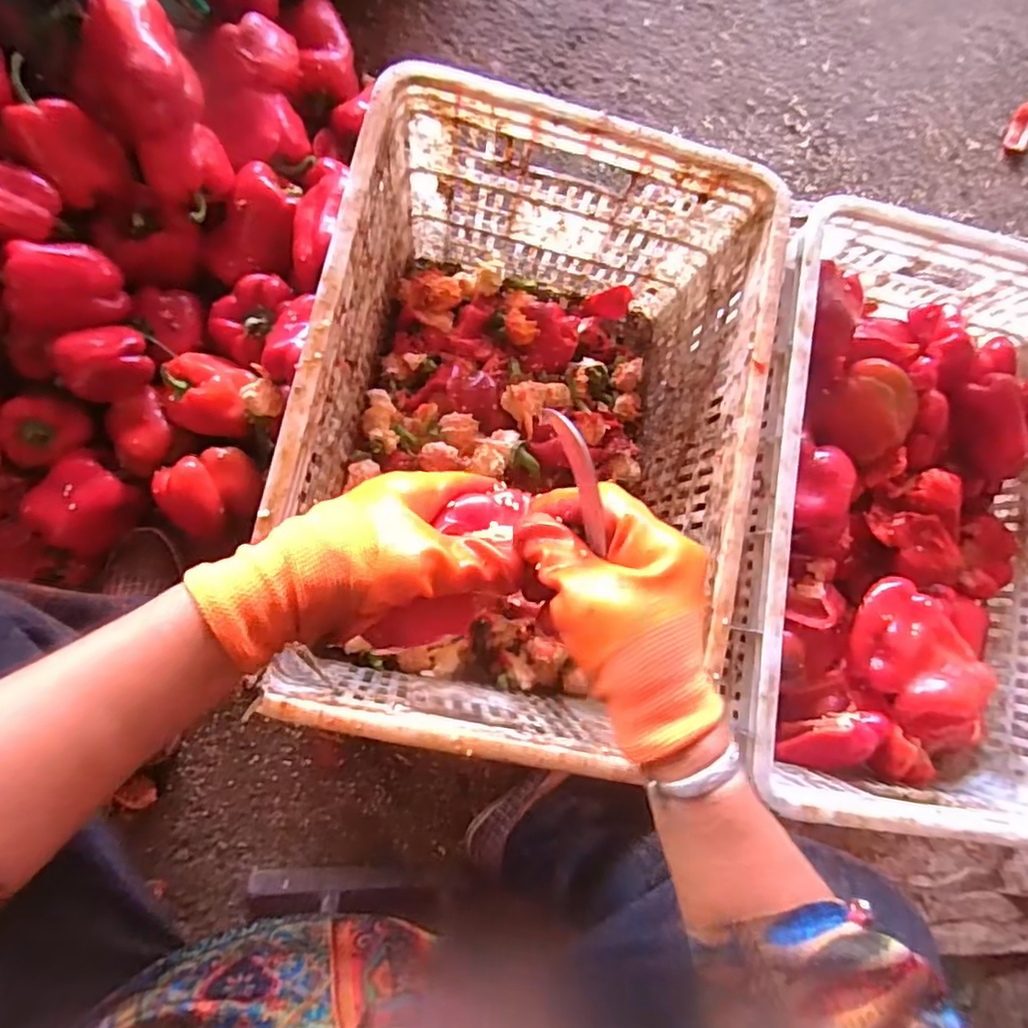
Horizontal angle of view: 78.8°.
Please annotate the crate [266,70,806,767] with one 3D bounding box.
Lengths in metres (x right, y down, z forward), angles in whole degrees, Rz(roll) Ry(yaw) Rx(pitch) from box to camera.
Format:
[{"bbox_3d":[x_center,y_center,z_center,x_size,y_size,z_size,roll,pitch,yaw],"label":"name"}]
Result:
[{"bbox_3d":[-0.002,-0.063,0.615,0.349,0.283,0.501,12,83,-7],"label":"crate"}]

